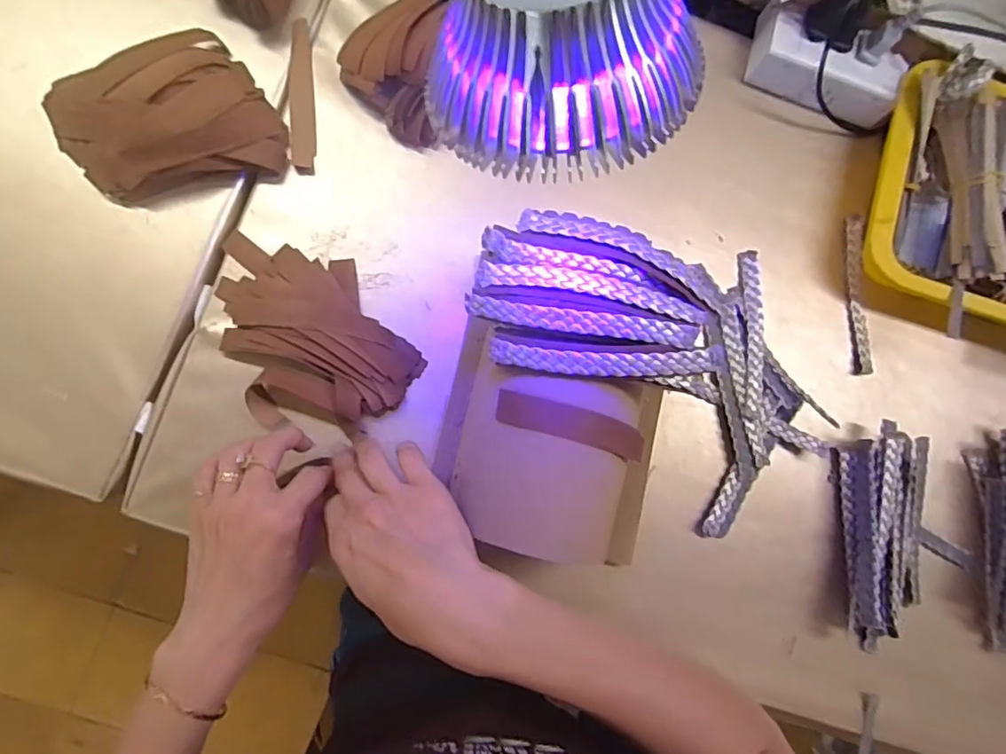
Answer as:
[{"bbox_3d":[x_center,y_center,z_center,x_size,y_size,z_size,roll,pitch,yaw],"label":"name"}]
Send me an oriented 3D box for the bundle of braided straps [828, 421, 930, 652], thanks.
[{"bbox_3d":[0.303,0.124,0.440,0.068,0.032,0.171,1,84,-6],"label":"bundle of braided straps"}]

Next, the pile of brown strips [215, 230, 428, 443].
[{"bbox_3d":[-0.148,-0.037,0.411,0.116,0.035,0.171,-35,89,-9],"label":"pile of brown strips"}]

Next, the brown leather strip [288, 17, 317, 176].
[{"bbox_3d":[-0.157,-0.218,0.439,0.020,0.009,0.118,-4,86,-3],"label":"brown leather strip"}]

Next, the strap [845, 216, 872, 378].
[{"bbox_3d":[0.296,-0.070,0.470,0.016,0.013,0.134,-1,84,-7],"label":"strap"}]

